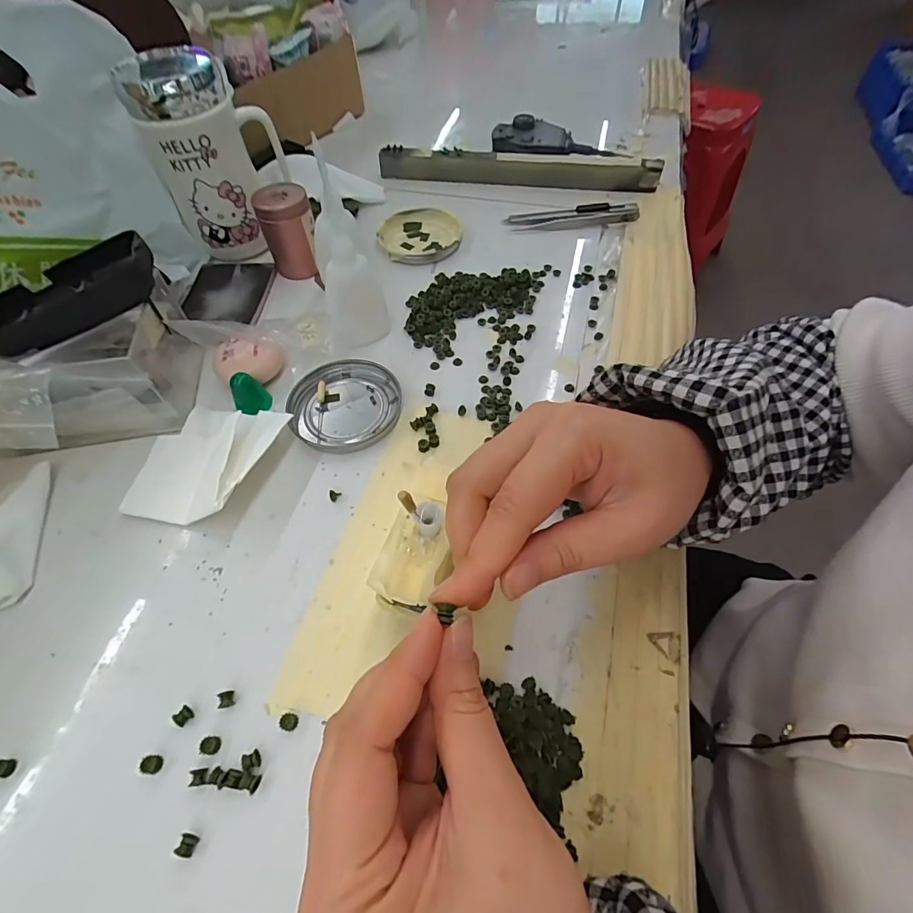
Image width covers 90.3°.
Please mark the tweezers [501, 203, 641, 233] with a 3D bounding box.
[{"bbox_3d":[0.115,-0.238,0.448,0.130,0.009,0.031,-4,57,-2],"label":"tweezers"}]

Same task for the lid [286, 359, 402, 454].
[{"bbox_3d":[-0.078,-0.038,0.322,0.077,0.016,0.073,0,57,0],"label":"lid"}]

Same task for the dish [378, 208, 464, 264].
[{"bbox_3d":[-0.034,-0.215,0.439,0.077,0.006,0.083,0,57,0],"label":"dish"}]

